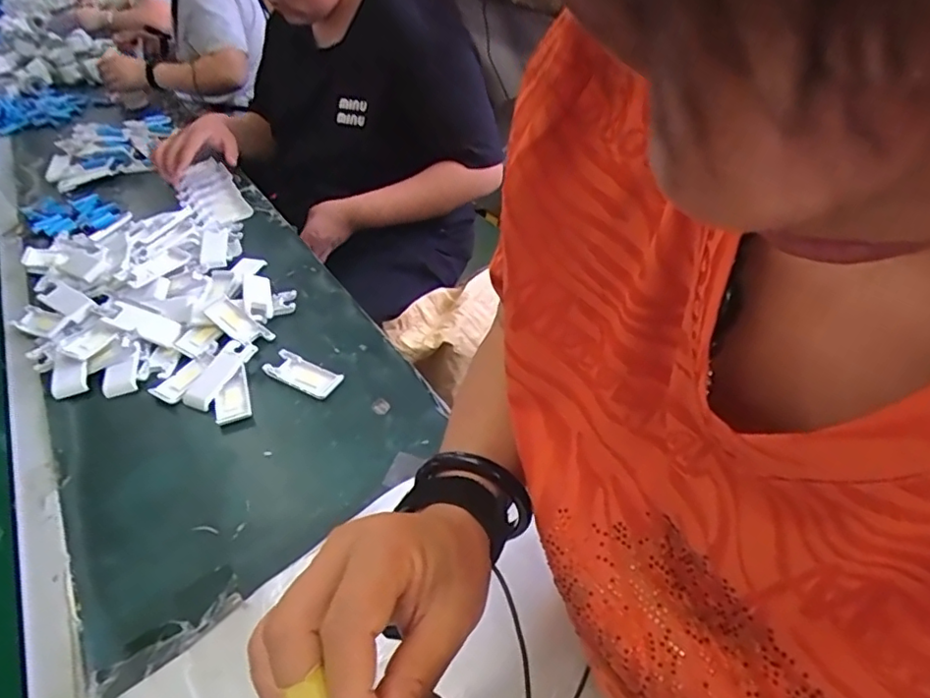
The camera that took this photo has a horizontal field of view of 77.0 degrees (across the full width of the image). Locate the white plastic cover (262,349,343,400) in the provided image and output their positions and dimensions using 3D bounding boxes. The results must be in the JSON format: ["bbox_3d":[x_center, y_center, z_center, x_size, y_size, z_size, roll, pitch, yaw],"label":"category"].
[{"bbox_3d":[-0.206,0.030,0.743,0.104,0.016,0.042,21,48,27],"label":"white plastic cover"}]

